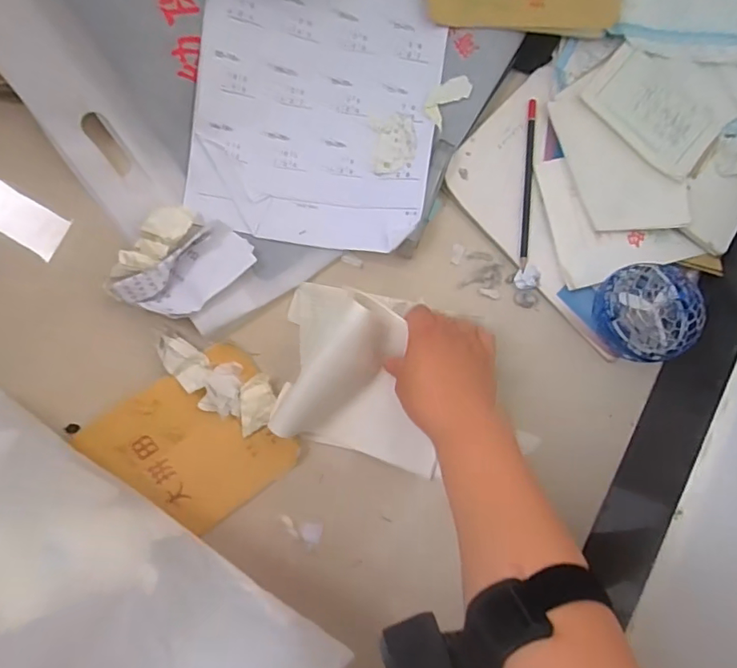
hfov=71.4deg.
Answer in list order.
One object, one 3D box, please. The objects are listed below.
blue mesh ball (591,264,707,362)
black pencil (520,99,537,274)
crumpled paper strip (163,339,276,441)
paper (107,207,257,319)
[{"bbox_3d":[0.254,-0.021,0.483,0.074,0.077,0.089,1,95,-9],"label":"blue mesh ball"},{"bbox_3d":[0.158,-0.148,0.508,0.008,0.007,0.170,5,86,-10],"label":"black pencil"},{"bbox_3d":[-0.129,0.041,0.438,0.107,0.011,0.048,36,81,-6],"label":"crumpled paper strip"},{"bbox_3d":[-0.154,-0.059,0.431,0.086,0.021,0.094,30,74,-20],"label":"paper"}]

